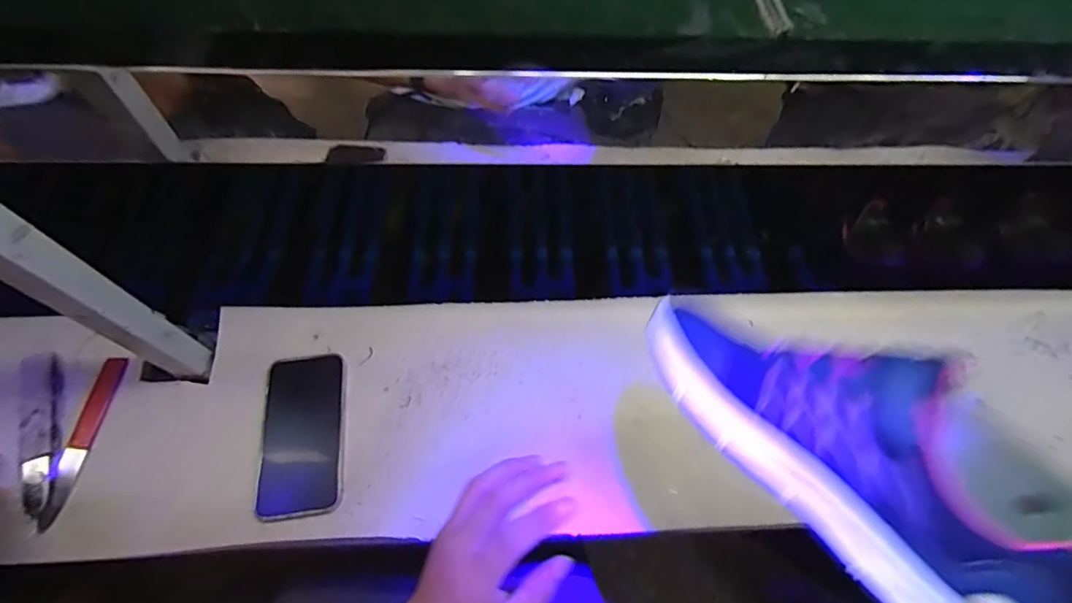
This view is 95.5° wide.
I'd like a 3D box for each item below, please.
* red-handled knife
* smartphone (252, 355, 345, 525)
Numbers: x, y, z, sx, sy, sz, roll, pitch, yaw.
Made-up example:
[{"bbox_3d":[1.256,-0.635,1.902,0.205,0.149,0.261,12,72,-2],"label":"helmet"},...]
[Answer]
[{"bbox_3d":[-0.460,0.138,0.497,0.024,0.010,0.167,2,61,-3],"label":"red-handled knife"},{"bbox_3d":[-0.241,0.136,0.507,0.080,0.012,0.162,-6,62,-7],"label":"smartphone"}]

